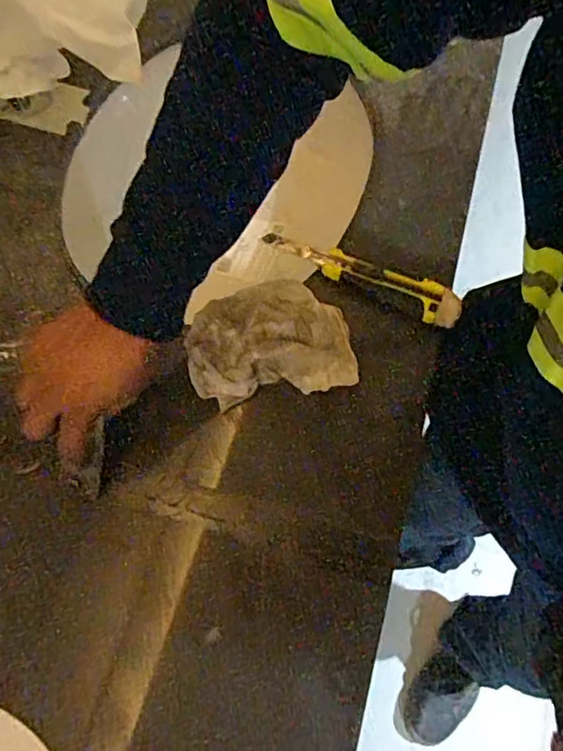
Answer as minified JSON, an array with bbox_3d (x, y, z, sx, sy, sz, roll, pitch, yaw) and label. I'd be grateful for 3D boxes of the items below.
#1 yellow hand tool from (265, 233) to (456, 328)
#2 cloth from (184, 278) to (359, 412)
[{"bbox_3d":[0.081,-0.102,0.584,0.209,0.024,0.039,24,69,9],"label":"yellow hand tool"},{"bbox_3d":[-0.013,-0.039,0.545,0.154,0.033,0.125,-10,68,-5],"label":"cloth"}]

